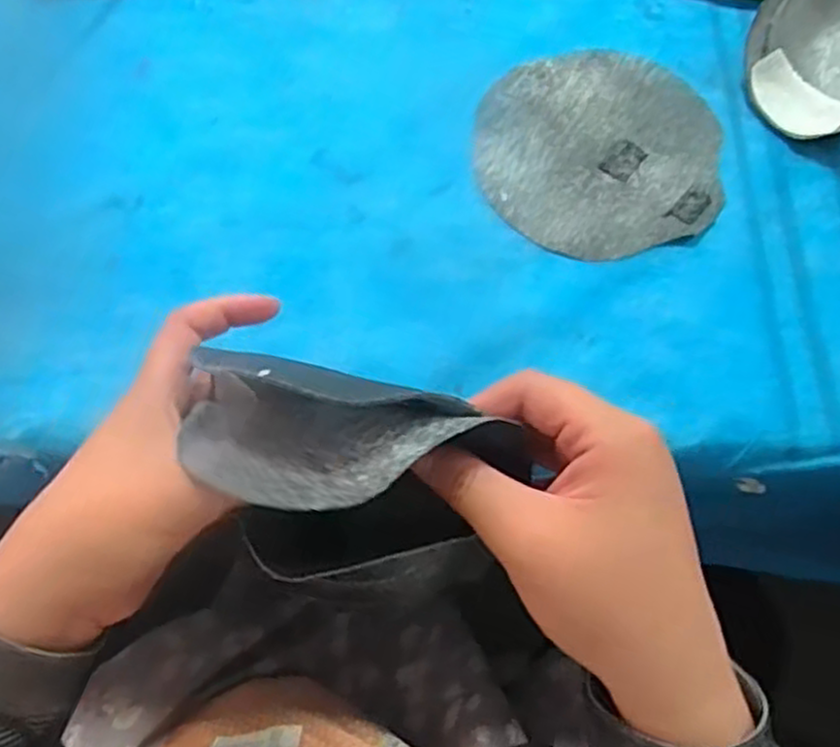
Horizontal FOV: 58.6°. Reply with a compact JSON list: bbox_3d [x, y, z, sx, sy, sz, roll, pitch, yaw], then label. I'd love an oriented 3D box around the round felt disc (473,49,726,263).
[{"bbox_3d":[0.105,-0.132,0.443,0.138,0.006,0.143,5,66,1],"label":"round felt disc"}]

